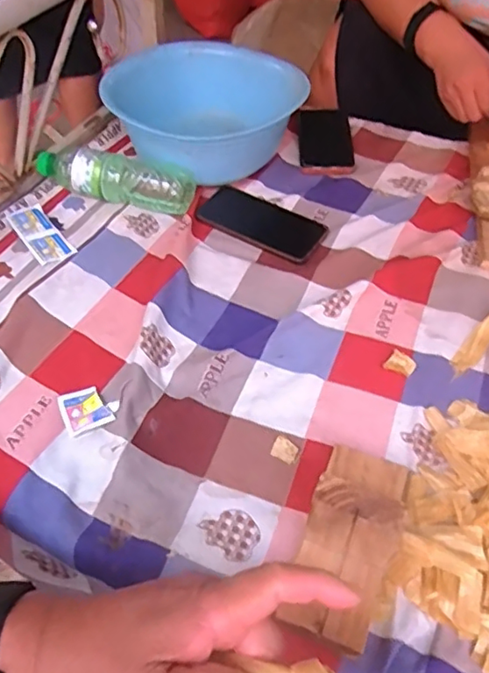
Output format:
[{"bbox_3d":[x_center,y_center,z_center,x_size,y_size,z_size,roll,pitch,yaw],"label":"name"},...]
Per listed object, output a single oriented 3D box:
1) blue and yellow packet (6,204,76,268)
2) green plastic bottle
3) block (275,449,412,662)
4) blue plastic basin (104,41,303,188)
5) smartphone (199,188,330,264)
[{"bbox_3d":[-0.261,-0.131,0.746,0.050,0.009,0.098,-28,67,-34],"label":"blue and yellow packet"},{"bbox_3d":[-0.180,-0.223,0.791,0.225,0.056,0.065,13,50,9],"label":"green plastic bottle"},{"bbox_3d":[0.090,0.149,0.460,0.072,0.090,0.161,18,51,13],"label":"block"},{"bbox_3d":[-0.056,-0.334,0.873,0.262,0.116,0.262,1,49,-1],"label":"blue plastic basin"},{"bbox_3d":[0.024,-0.153,0.778,0.169,0.011,0.086,26,53,19],"label":"smartphone"}]

